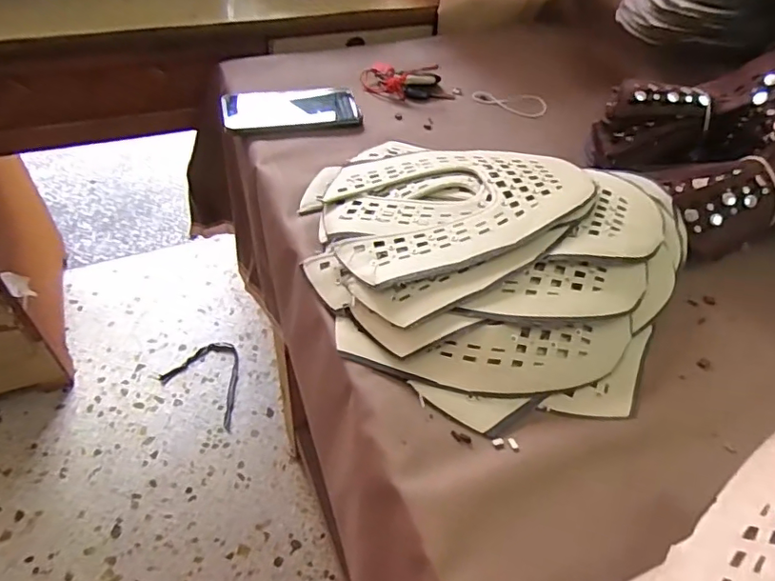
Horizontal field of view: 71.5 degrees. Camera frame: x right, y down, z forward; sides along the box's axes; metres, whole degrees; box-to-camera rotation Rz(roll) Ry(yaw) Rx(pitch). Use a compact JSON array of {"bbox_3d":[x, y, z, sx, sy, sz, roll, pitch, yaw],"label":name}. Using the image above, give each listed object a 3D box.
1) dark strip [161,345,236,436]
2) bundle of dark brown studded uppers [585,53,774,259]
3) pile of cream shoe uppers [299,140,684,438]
[{"bbox_3d":[-0.386,0.198,1.229,0.205,0.009,0.163,27,52,17],"label":"dark strip"},{"bbox_3d":[0.361,-0.167,0.567,0.207,0.161,0.200,-18,53,-19],"label":"bundle of dark brown studded uppers"},{"bbox_3d":[0.080,-0.035,0.495,0.363,0.064,0.302,16,50,9],"label":"pile of cream shoe uppers"}]

